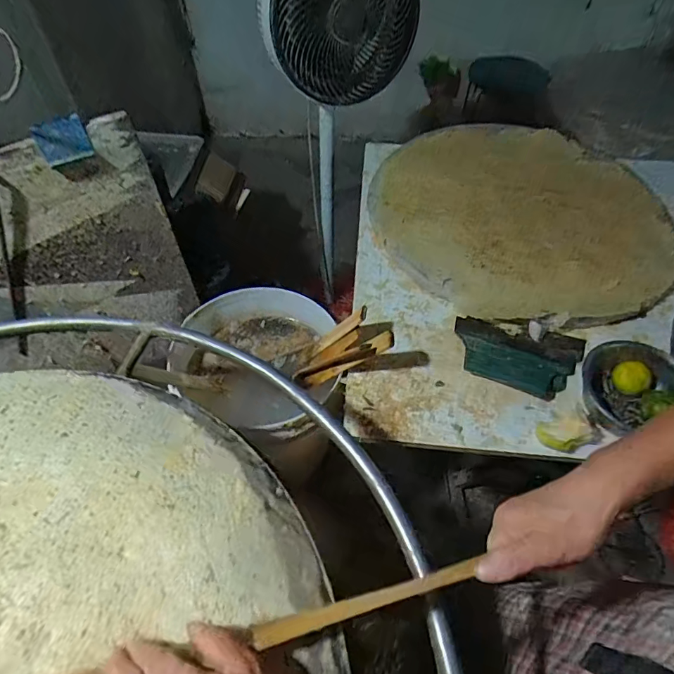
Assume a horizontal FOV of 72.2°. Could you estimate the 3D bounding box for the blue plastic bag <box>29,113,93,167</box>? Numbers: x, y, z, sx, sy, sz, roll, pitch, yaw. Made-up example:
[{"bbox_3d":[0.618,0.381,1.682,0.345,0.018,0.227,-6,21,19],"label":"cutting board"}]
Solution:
[{"bbox_3d":[-0.384,-0.276,0.651,0.064,0.060,0.011,-31,57,-22],"label":"blue plastic bag"}]

